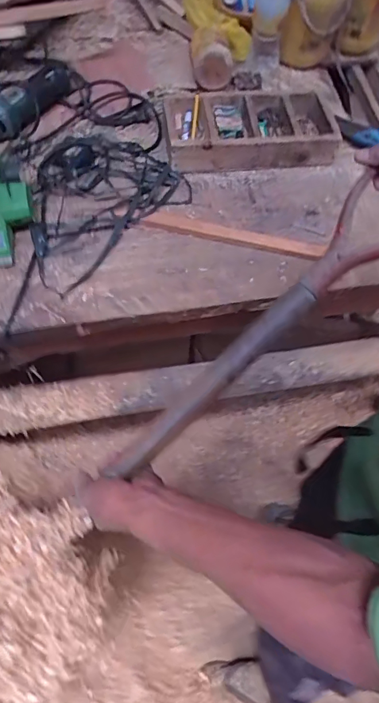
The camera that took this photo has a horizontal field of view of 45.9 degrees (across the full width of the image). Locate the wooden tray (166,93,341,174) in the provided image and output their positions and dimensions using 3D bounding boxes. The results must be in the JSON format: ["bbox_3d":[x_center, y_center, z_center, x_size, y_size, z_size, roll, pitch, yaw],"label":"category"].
[{"bbox_3d":[0.129,-0.516,1.034,0.370,0.078,0.211,-5,59,-4],"label":"wooden tray"}]

